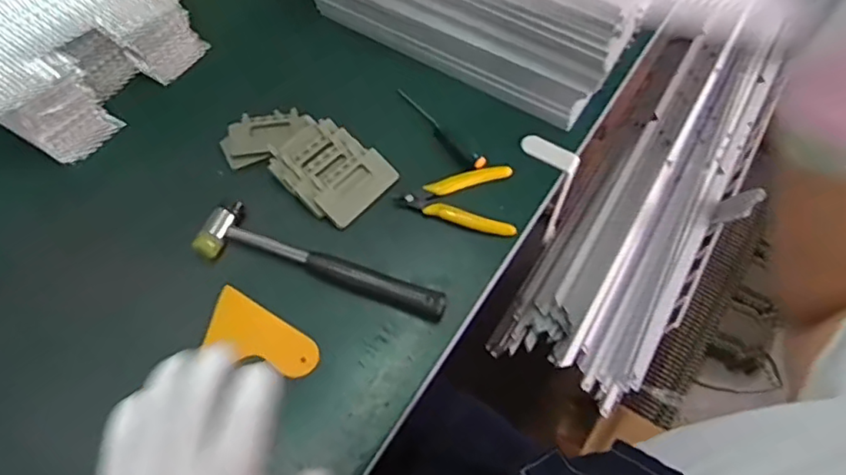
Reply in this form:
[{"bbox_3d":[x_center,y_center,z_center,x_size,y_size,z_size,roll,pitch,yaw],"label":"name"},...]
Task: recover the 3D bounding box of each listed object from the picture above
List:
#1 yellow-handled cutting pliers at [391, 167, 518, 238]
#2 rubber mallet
[{"bbox_3d":[0.034,-0.041,0.602,0.113,0.014,0.077,3,60,-1],"label":"yellow-handled cutting pliers"},{"bbox_3d":[-0.092,0.023,0.558,0.233,0.021,0.052,16,60,6],"label":"rubber mallet"}]

